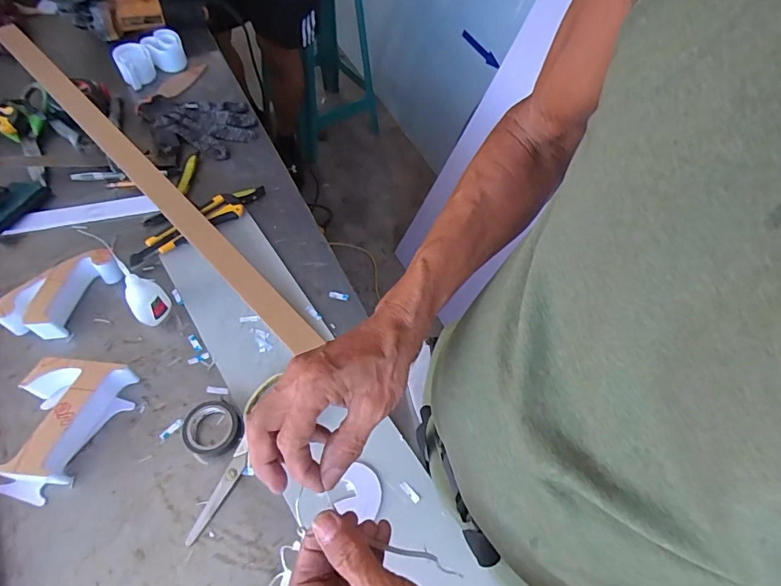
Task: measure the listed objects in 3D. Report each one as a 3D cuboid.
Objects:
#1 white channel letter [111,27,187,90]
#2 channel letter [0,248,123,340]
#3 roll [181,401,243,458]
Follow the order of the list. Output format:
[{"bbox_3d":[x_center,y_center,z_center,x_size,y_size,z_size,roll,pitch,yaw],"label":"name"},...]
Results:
[{"bbox_3d":[-0.446,-0.438,0.848,0.067,0.049,0.131,39,62,18],"label":"white channel letter"},{"bbox_3d":[-0.412,0.000,0.571,0.066,0.045,0.134,24,59,11],"label":"channel letter"},{"bbox_3d":[-0.199,0.149,0.505,0.058,0.021,0.062,2,58,-3],"label":"roll"}]

